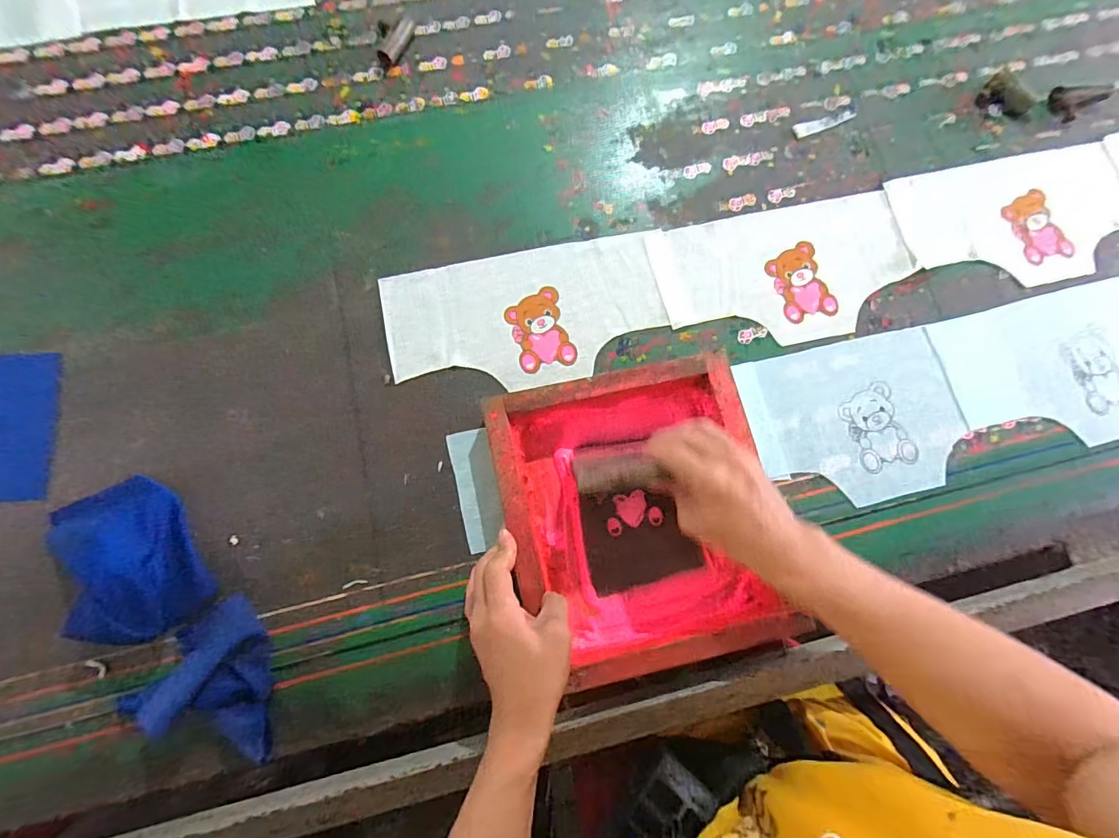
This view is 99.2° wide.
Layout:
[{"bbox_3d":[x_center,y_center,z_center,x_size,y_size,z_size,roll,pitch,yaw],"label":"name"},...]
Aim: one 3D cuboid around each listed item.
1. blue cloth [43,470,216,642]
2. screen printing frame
[{"bbox_3d":[-0.384,0.126,0.428,0.090,0.056,0.143,-31,80,-10],"label":"blue cloth"},{"bbox_3d":[0.070,0.090,0.450,0.231,0.053,0.265,-11,81,-3],"label":"screen printing frame"}]

